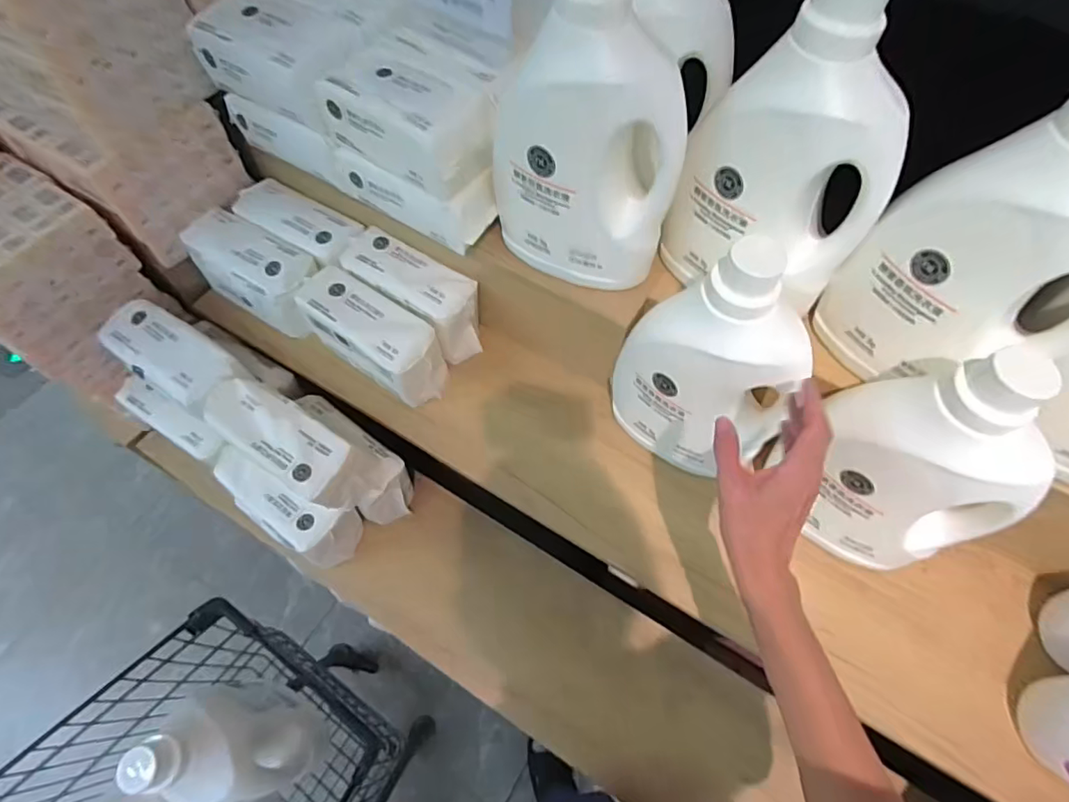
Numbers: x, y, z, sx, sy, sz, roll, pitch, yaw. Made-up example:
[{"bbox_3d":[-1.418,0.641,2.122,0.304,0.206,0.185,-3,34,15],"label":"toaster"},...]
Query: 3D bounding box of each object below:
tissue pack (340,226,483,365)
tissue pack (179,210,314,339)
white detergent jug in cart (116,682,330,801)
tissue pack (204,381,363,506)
[{"bbox_3d":[-0.164,-0.147,0.742,0.200,0.095,0.083,33,66,16],"label":"tissue pack"},{"bbox_3d":[-0.374,-0.177,0.741,0.213,0.067,0.094,30,65,14],"label":"tissue pack"},{"bbox_3d":[-0.400,0.458,0.733,0.150,0.262,0.114,9,62,4],"label":"white detergent jug in cart"},{"bbox_3d":[-0.303,0.049,0.657,0.197,0.085,0.080,29,65,14],"label":"tissue pack"}]

